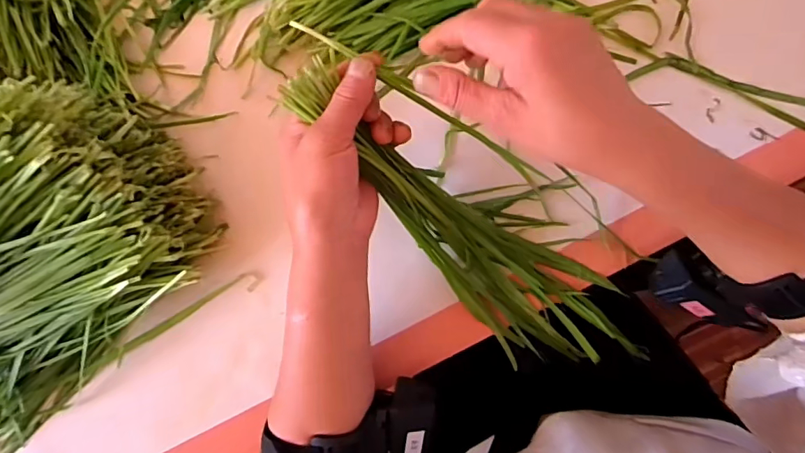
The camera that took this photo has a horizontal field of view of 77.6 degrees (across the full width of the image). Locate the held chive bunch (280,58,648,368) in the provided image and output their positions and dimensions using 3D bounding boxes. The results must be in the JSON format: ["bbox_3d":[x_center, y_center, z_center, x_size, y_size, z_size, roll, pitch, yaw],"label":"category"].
[{"bbox_3d":[0.046,0.008,0.361,0.289,0.046,0.081,39,90,-16],"label":"held chive bunch"}]

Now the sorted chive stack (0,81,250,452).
[{"bbox_3d":[-0.313,0.061,0.365,0.349,0.116,0.184,-40,79,0],"label":"sorted chive stack"}]

